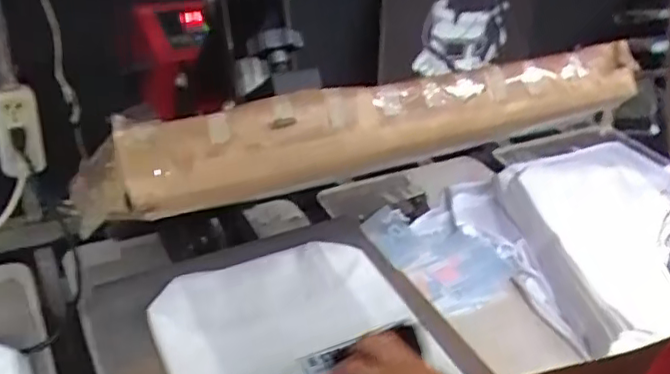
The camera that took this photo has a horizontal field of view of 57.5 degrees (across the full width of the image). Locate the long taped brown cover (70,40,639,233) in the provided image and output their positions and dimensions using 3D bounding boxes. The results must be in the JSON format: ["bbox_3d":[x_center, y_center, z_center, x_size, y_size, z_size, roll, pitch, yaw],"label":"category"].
[{"bbox_3d":[0.046,-0.046,0.405,0.411,0.054,0.032,-13,38,-28],"label":"long taped brown cover"}]

